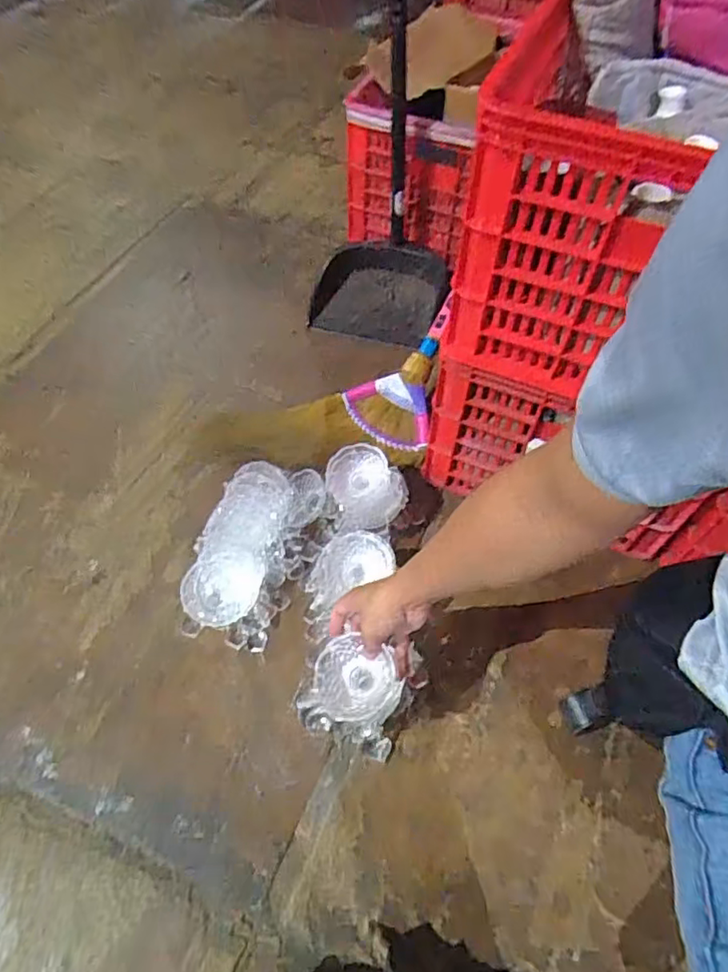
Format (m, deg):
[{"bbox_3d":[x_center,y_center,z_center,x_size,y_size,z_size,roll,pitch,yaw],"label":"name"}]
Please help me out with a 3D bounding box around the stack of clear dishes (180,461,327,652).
[{"bbox_3d":[-0.169,0.093,0.921,0.154,0.085,0.288,12,57,6],"label":"stack of clear dishes"}]

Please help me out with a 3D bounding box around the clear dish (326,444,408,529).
[{"bbox_3d":[-0.001,0.001,0.954,0.113,0.039,0.132,-32,75,-9],"label":"clear dish"}]

